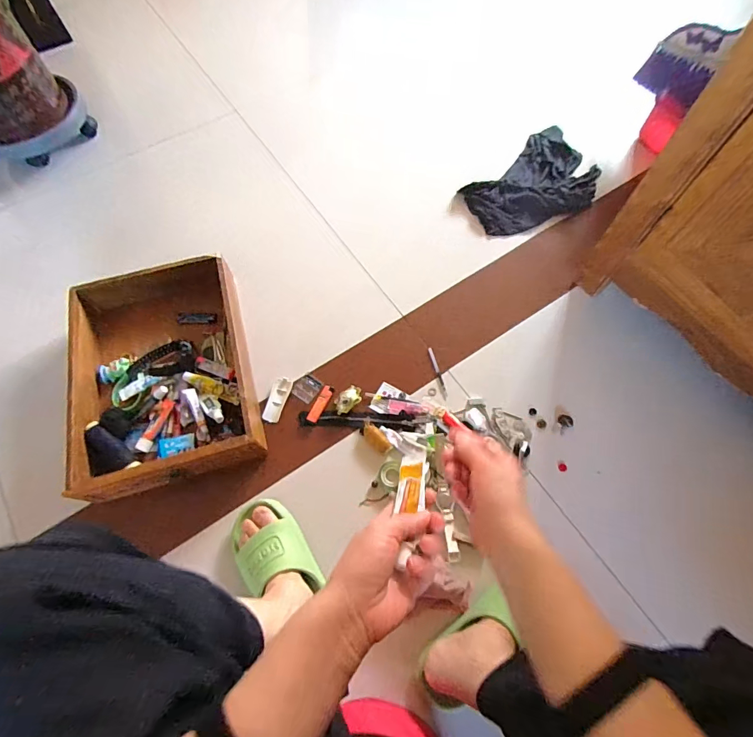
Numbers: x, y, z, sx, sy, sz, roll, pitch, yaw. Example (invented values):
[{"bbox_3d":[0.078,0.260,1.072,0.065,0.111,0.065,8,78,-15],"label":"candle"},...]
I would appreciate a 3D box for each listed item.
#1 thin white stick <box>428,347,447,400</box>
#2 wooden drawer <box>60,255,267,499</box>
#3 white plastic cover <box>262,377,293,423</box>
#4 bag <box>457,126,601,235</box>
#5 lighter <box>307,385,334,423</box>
[{"bbox_3d":[0.121,0.009,0.808,0.011,0.004,0.111,-13,67,-4],"label":"thin white stick"},{"bbox_3d":[-0.393,0.003,0.778,0.301,0.093,0.425,-15,67,-5],"label":"wooden drawer"},{"bbox_3d":[-0.188,0.060,0.791,0.037,0.007,0.089,10,67,6],"label":"white plastic cover"},{"bbox_3d":[0.386,-0.439,0.987,0.370,0.040,0.234,-39,71,-14],"label":"bag"},{"bbox_3d":[-0.105,0.068,0.779,0.022,0.011,0.079,20,56,10],"label":"lighter"}]

